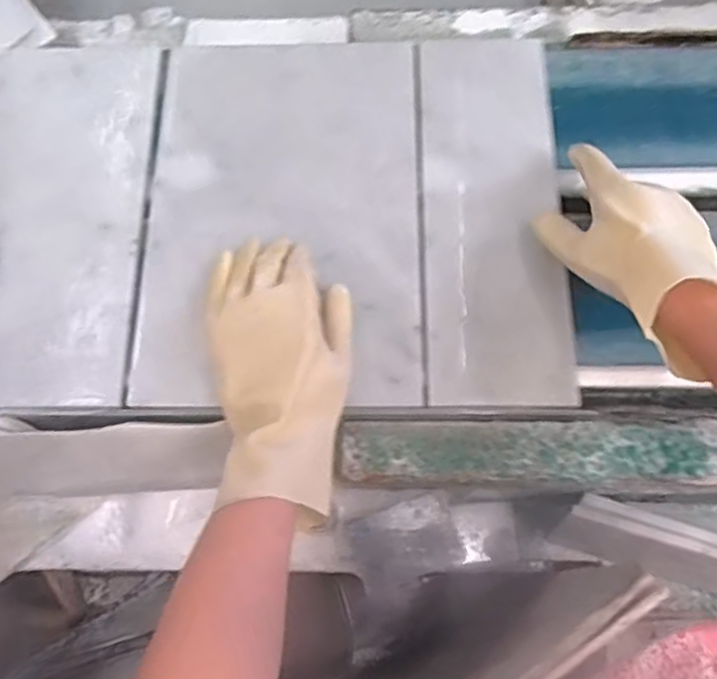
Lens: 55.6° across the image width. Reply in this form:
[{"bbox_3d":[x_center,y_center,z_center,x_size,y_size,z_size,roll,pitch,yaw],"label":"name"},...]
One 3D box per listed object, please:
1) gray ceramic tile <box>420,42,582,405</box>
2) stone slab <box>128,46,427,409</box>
[{"bbox_3d":[0.099,-0.098,0.502,0.100,0.012,0.291,-1,73,1],"label":"gray ceramic tile"},{"bbox_3d":[-0.055,-0.096,0.510,0.201,0.018,0.293,0,69,1],"label":"stone slab"}]

